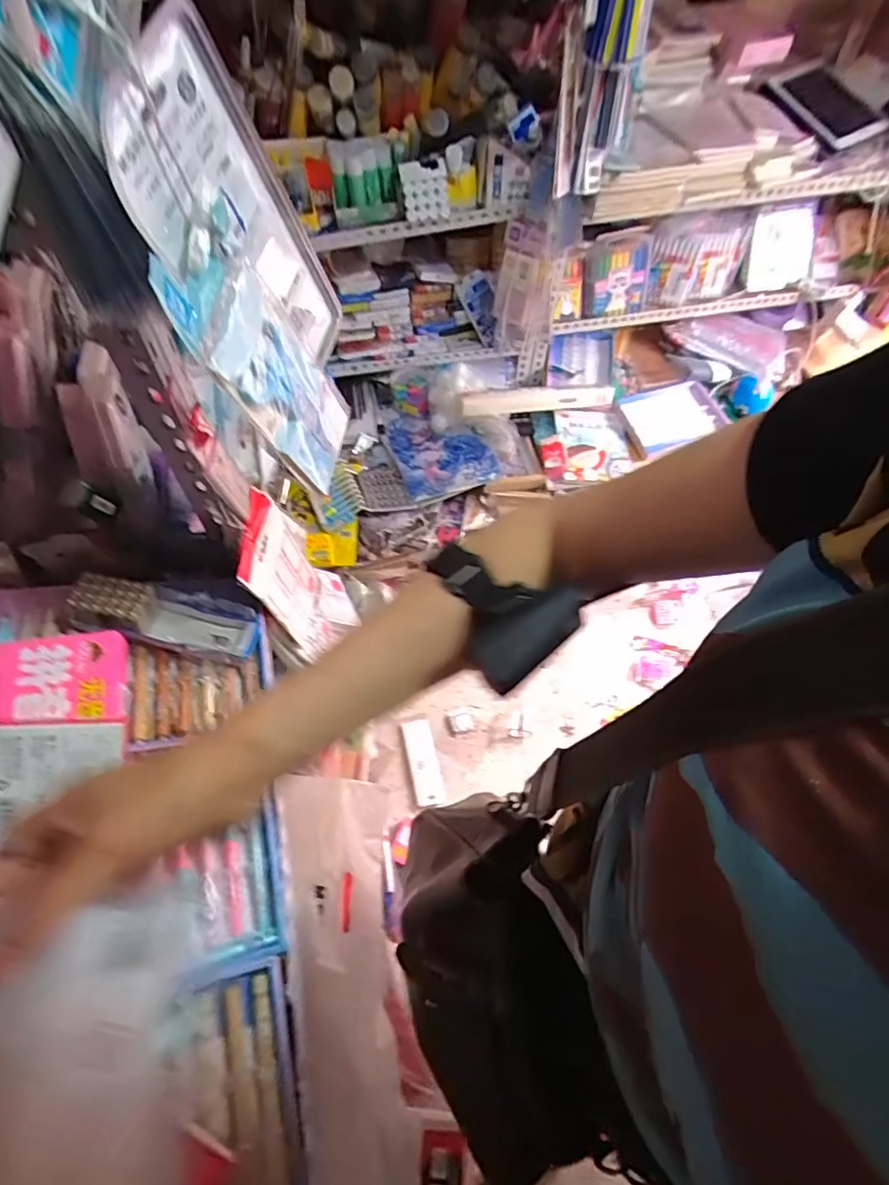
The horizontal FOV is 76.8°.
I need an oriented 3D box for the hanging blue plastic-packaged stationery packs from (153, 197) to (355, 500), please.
[{"bbox_3d":[-0.105,-0.142,0.352,0.009,0.175,0.083,7,70,19],"label":"hanging blue plastic-packaged stationery packs"}]

